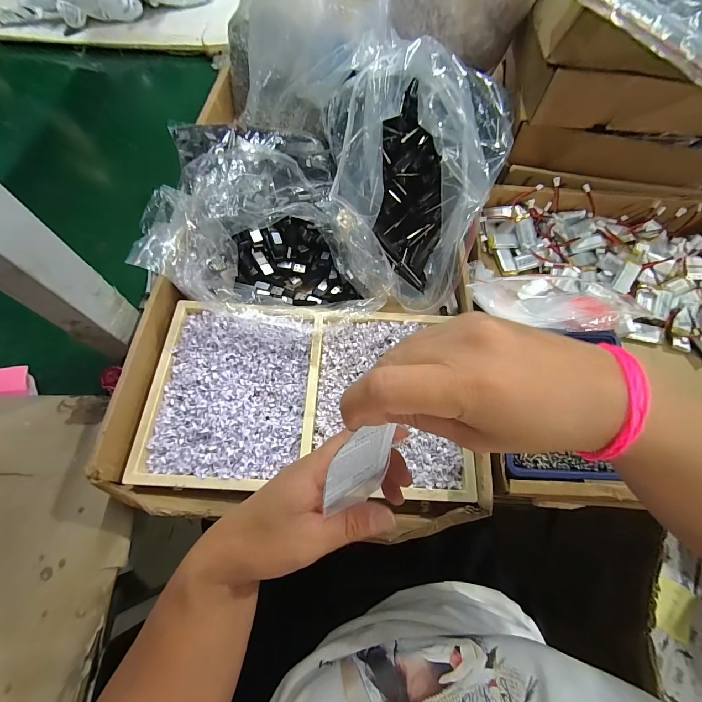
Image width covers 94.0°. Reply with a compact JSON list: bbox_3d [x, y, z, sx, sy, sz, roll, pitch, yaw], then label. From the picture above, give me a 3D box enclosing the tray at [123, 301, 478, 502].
[{"bbox_3d":[-0.043,0.042,0.340,0.312,0.031,0.189,2,68,2],"label":"tray"}]

